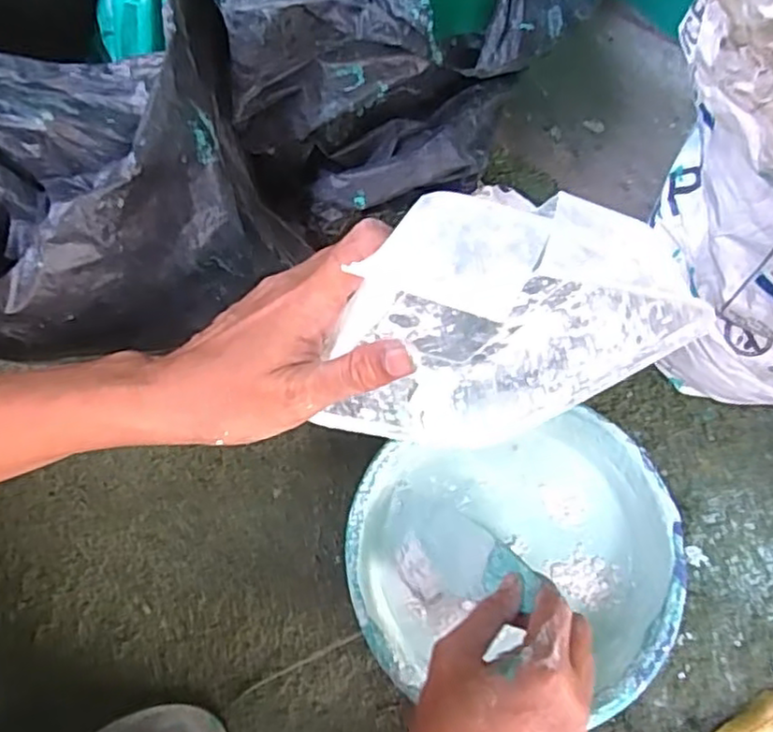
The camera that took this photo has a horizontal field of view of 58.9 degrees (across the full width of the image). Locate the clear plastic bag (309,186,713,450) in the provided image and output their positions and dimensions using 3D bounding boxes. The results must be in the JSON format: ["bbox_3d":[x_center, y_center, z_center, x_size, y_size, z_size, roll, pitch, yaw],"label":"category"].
[{"bbox_3d":[0.046,-0.006,0.301,0.135,0.160,0.059,2,76,2],"label":"clear plastic bag"}]

